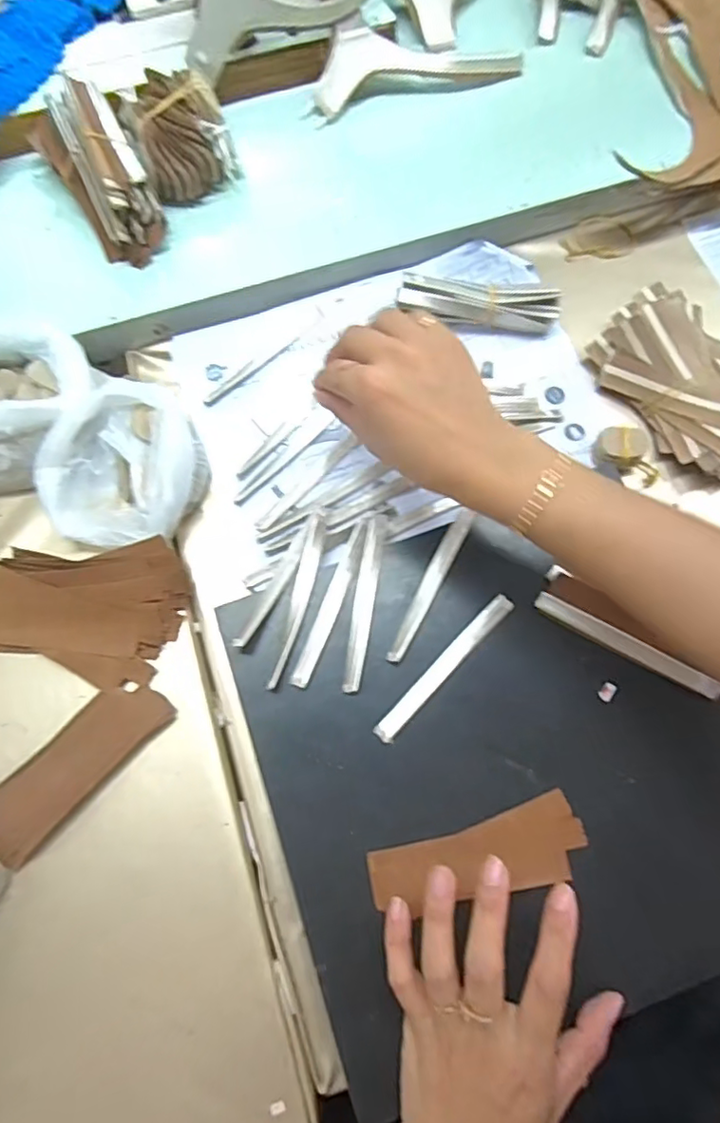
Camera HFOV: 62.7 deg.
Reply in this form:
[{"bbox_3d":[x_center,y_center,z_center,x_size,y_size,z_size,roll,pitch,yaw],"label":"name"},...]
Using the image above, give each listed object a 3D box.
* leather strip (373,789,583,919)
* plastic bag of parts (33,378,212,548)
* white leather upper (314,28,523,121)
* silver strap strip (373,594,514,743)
[{"bbox_3d":[0.070,0.175,0.351,0.127,0.005,0.045,-13,76,-3],"label":"leather strip"},{"bbox_3d":[-0.170,-0.064,0.425,0.110,0.050,0.103,-17,74,-5],"label":"plastic bag of parts"},{"bbox_3d":[0.053,-0.426,0.509,0.179,0.021,0.062,-5,74,-1],"label":"white leather upper"},{"bbox_3d":[0.055,0.067,0.381,0.013,0.004,0.122,44,78,12],"label":"silver strap strip"}]

